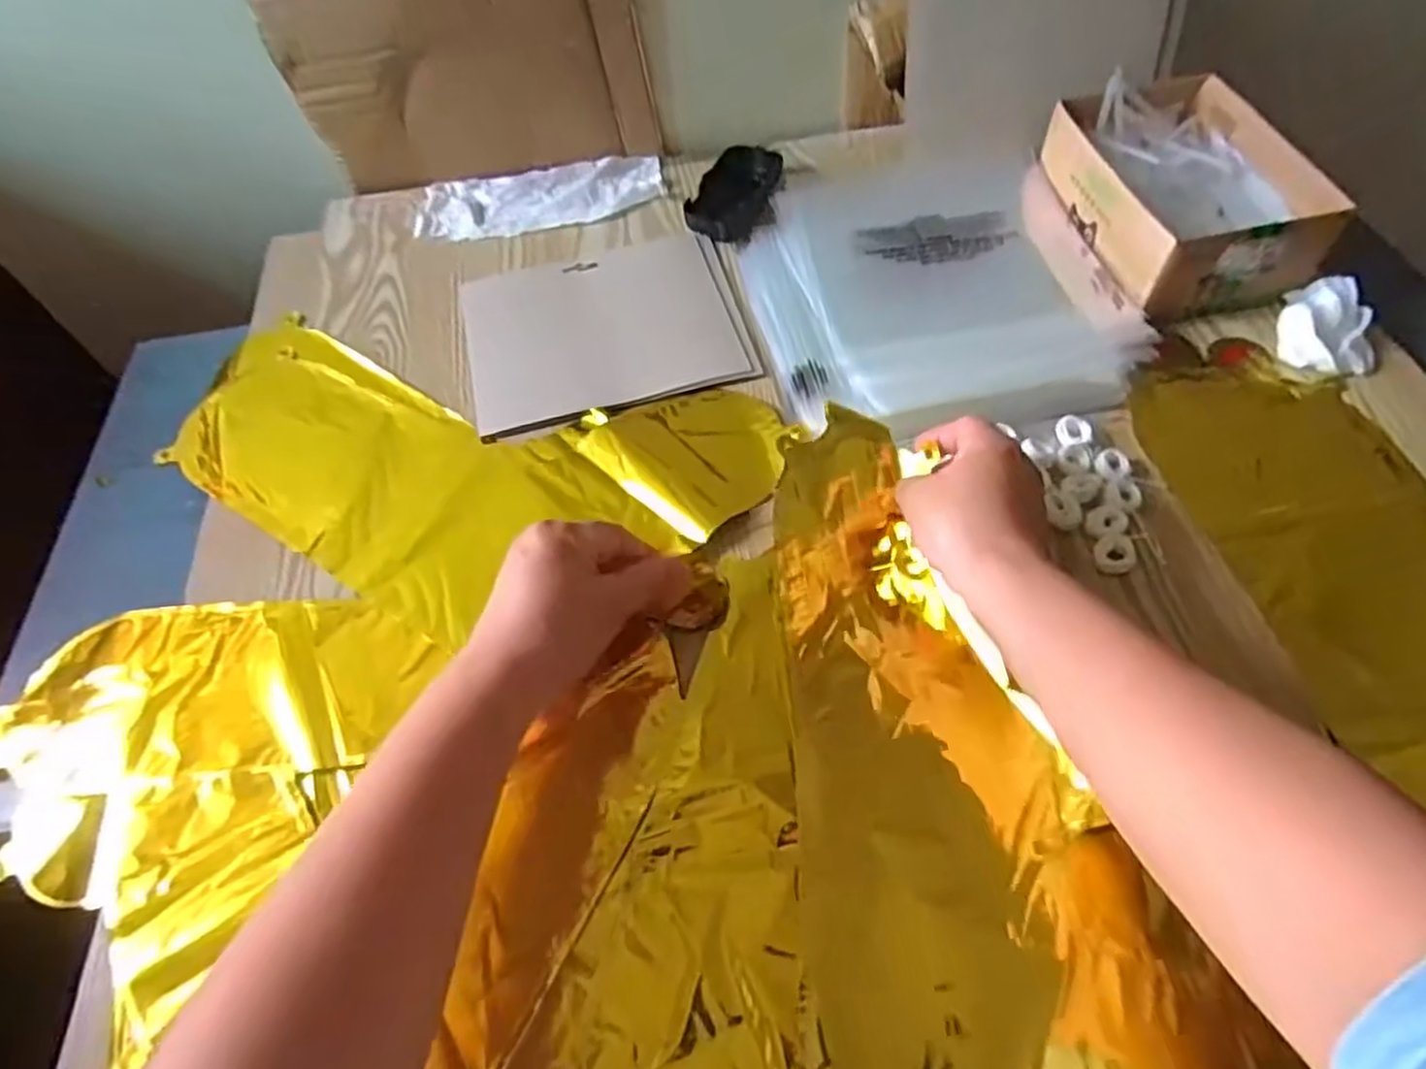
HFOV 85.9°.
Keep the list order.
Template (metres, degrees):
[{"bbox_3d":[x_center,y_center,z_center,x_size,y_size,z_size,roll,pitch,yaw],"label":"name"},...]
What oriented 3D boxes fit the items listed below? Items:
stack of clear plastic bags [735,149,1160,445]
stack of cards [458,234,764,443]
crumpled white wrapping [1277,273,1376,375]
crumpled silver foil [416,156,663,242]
[{"bbox_3d":[0.154,-0.179,0.554,0.243,0.026,0.264,-12,56,-3],"label":"stack of clear plastic bags"},{"bbox_3d":[-0.081,-0.153,0.570,0.198,0.011,0.165,-16,56,-6],"label":"stack of cards"},{"bbox_3d":[0.406,-0.136,0.503,0.054,0.029,0.068,8,57,10],"label":"crumpled white wrapping"},{"bbox_3d":[-0.148,-0.292,0.662,0.205,0.007,0.086,-10,56,-2],"label":"crumpled silver foil"}]

